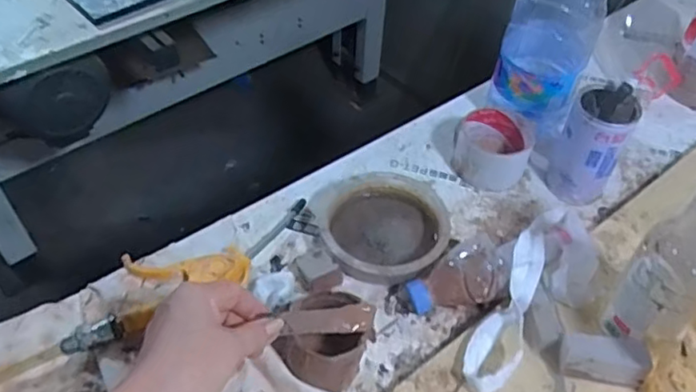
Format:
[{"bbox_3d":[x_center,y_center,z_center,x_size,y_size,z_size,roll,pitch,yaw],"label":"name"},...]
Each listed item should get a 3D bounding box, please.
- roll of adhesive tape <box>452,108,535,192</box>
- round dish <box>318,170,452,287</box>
[{"bbox_3d":[0.164,-0.052,0.701,0.082,0.051,0.077,2,49,-2],"label":"roll of adhesive tape"},{"bbox_3d":[0.038,0.030,0.617,0.122,0.037,0.127,2,49,-2],"label":"round dish"}]

